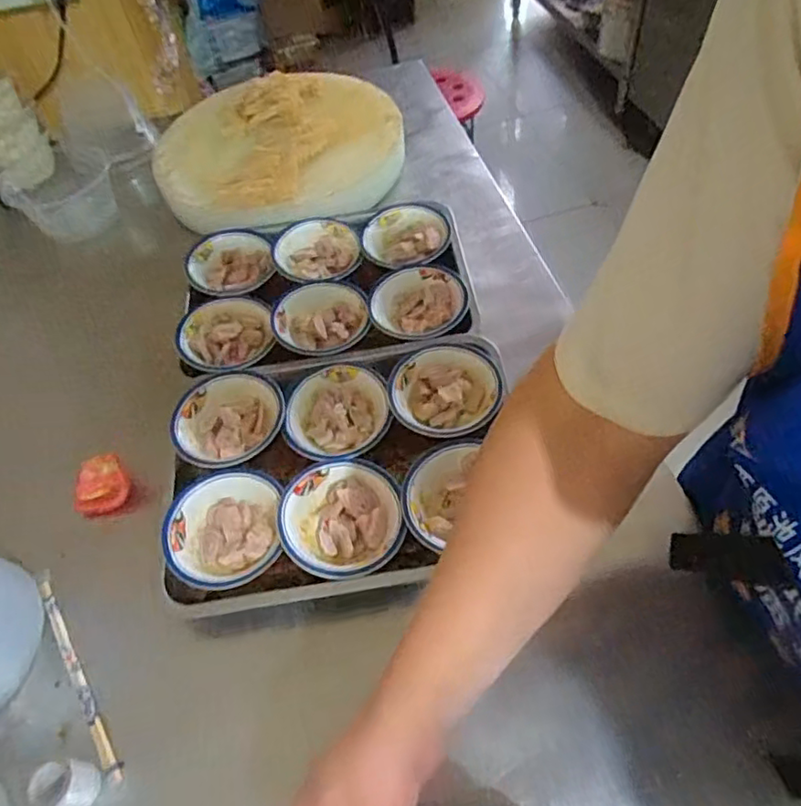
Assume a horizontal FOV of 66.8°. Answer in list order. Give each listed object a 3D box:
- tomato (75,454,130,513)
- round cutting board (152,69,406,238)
[{"bbox_3d":[-0.335,0.087,0.681,0.062,0.050,0.051,-9,53,0],"label":"tomato"},{"bbox_3d":[-0.198,-0.422,0.996,0.391,0.070,0.358,-3,55,4],"label":"round cutting board"}]

